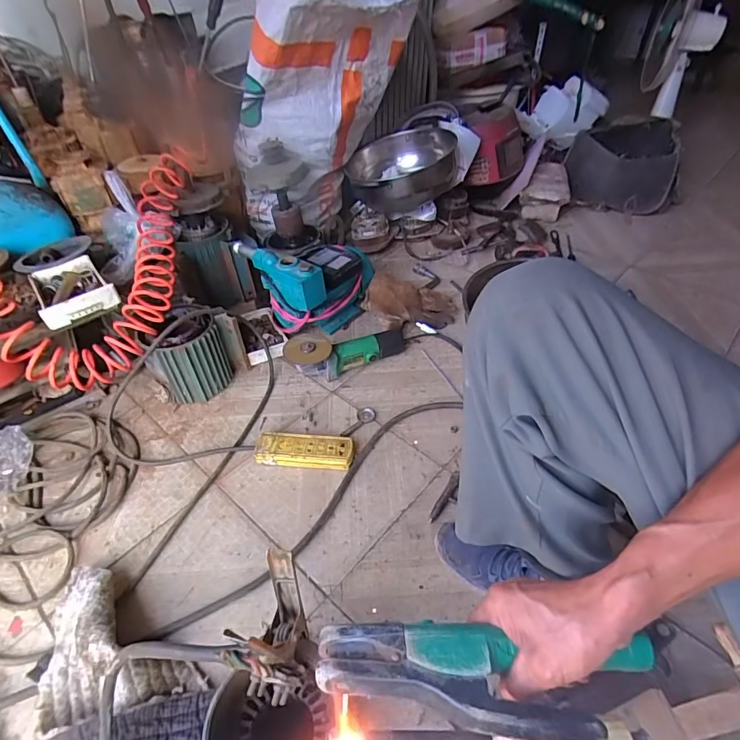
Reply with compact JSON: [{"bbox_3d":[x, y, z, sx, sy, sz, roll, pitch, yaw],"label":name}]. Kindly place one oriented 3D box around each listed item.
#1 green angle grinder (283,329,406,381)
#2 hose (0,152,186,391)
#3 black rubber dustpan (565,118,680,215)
[{"bbox_3d":[-0.048,-0.041,0.987,0.290,0.082,0.091,-9,43,-25],"label":"green angle grinder"},{"bbox_3d":[-0.667,-0.220,0.944,0.516,0.227,0.541,-2,45,1],"label":"hose"},{"bbox_3d":[0.840,-0.687,1.508,0.316,0.217,0.281,13,47,15],"label":"black rubber dustpan"}]

